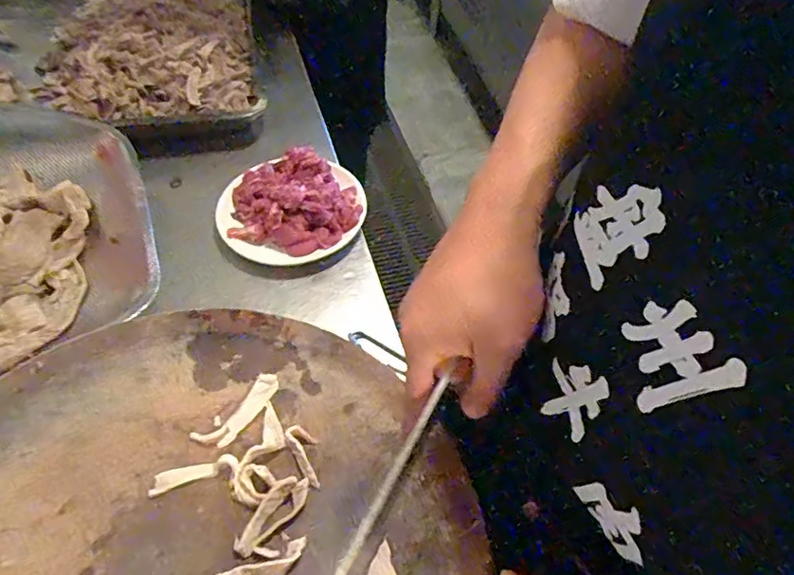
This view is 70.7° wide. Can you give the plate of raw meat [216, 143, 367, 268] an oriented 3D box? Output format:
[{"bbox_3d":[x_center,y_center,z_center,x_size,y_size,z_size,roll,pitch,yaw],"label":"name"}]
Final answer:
[{"bbox_3d":[-0.122,-0.097,0.641,0.159,0.048,0.147,2,53,-2],"label":"plate of raw meat"}]

